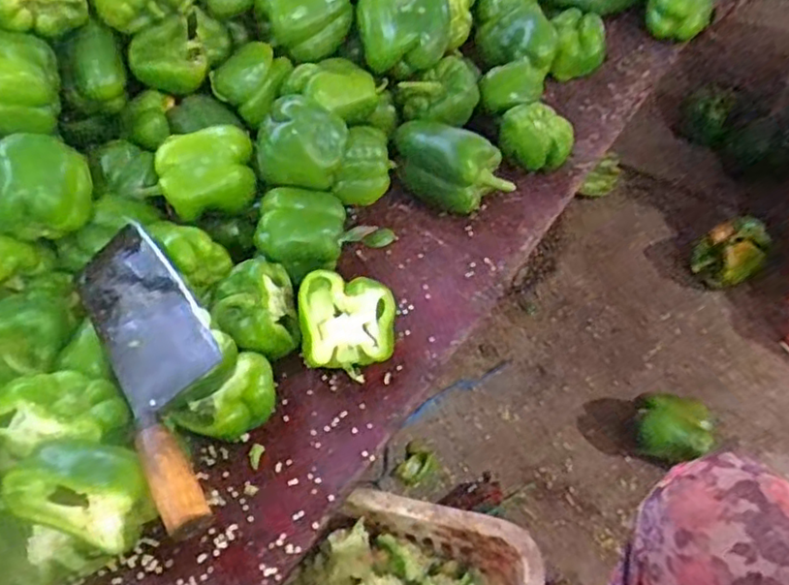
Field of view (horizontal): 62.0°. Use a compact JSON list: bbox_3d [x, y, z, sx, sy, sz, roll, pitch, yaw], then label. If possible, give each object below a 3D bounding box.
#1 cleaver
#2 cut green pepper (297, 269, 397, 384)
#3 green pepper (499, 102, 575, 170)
[{"bbox_3d":[-0.188,0.053,0.532,0.091,0.023,0.273,-40,59,6],"label":"cleaver"},{"bbox_3d":[-0.044,0.034,0.606,0.085,0.067,0.082,-3,50,4],"label":"cut green pepper"},{"bbox_3d":[0.164,-0.175,0.767,0.072,0.062,0.074,-35,55,-21],"label":"green pepper"}]

